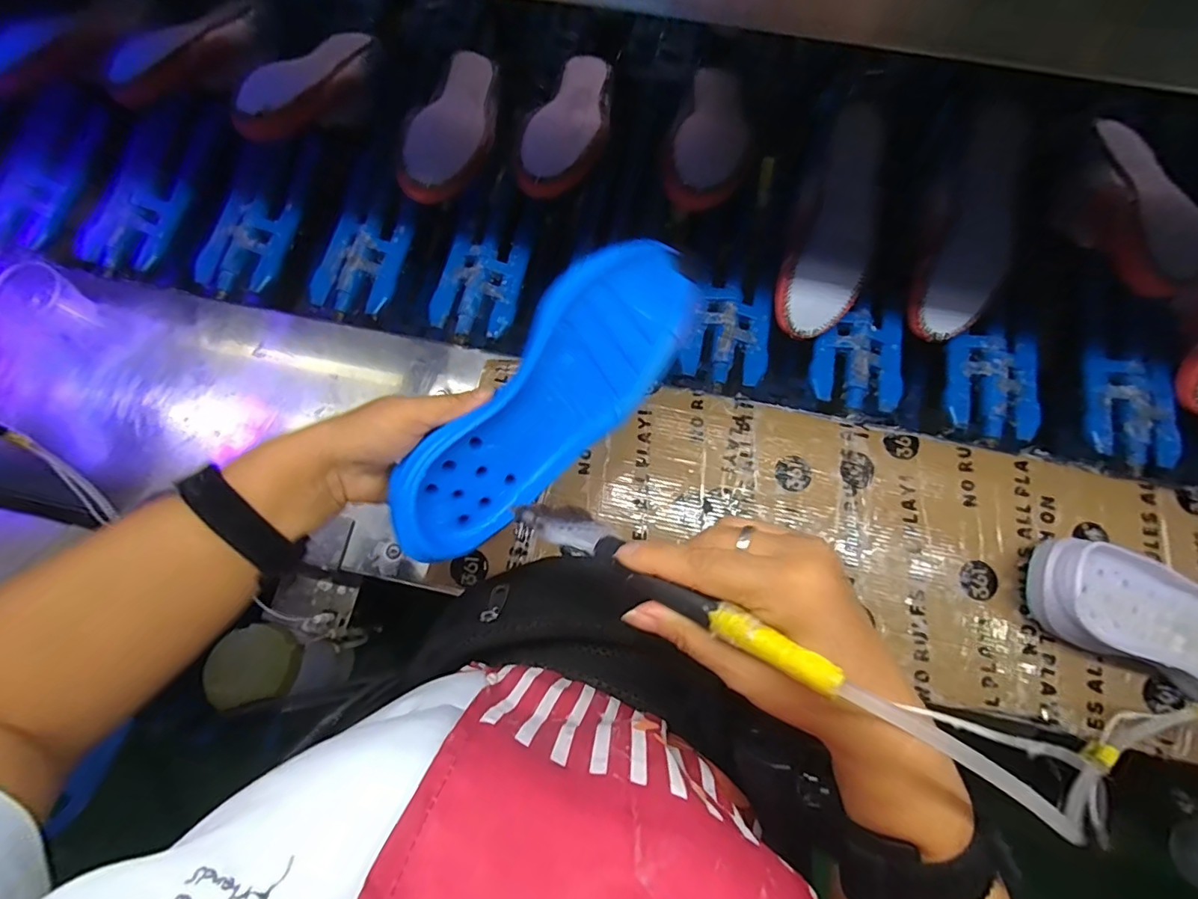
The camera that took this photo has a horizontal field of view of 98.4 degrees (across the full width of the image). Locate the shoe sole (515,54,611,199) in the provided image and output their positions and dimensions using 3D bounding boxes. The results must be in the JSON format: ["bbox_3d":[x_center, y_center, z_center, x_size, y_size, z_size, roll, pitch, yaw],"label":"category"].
[{"bbox_3d":[-0.025,-0.345,0.540,0.072,0.024,0.225,13,64,4],"label":"shoe sole"}]

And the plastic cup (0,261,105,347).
[{"bbox_3d":[-0.551,-0.148,0.520,0.057,0.056,0.064,13,80,6],"label":"plastic cup"}]

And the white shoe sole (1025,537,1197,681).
[{"bbox_3d":[0.498,0.158,0.421,0.288,0.050,0.097,25,80,7],"label":"white shoe sole"}]

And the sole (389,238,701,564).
[{"bbox_3d":[-0.026,-0.031,0.342,0.247,0.019,0.097,-51,122,-6],"label":"sole"}]

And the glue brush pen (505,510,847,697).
[{"bbox_3d":[0.023,0.058,0.234,0.167,0.022,0.017,21,75,42],"label":"glue brush pen"}]

